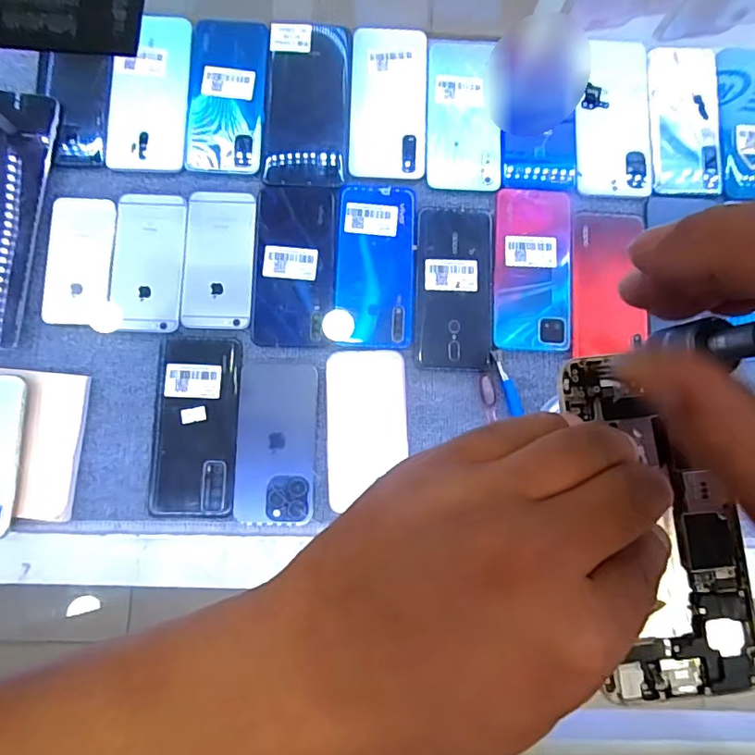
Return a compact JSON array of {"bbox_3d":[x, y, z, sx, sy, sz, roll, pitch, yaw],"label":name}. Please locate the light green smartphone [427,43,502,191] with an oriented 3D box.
[{"bbox_3d":[0.087,-0.267,0.527,0.073,0.004,0.160,1,83,-1],"label":"light green smartphone"}]

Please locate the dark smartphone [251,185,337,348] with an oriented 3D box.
[{"bbox_3d":[-0.080,-0.108,0.503,0.077,0.004,0.156,2,83,-1],"label":"dark smartphone"}]

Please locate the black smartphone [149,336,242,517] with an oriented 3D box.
[{"bbox_3d":[-0.166,0.044,0.482,0.075,0.008,0.162,2,83,-1],"label":"black smartphone"}]

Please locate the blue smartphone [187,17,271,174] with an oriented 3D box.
[{"bbox_3d":[-0.150,-0.283,0.521,0.073,0.004,0.160,2,83,-1],"label":"blue smartphone"}]

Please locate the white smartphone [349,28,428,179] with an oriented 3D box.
[{"bbox_3d":[0.011,-0.277,0.528,0.075,0.006,0.157,2,83,-1],"label":"white smartphone"}]

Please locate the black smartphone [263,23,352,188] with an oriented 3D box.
[{"bbox_3d":[-0.070,-0.273,0.525,0.081,0.009,0.168,2,83,-1],"label":"black smartphone"}]

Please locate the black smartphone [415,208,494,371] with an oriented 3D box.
[{"bbox_3d":[0.075,-0.089,0.506,0.074,0.005,0.162,2,83,-1],"label":"black smartphone"}]

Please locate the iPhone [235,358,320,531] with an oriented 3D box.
[{"bbox_3d":[-0.093,0.059,0.481,0.070,0.005,0.145,1,83,-1],"label":"iPhone"}]

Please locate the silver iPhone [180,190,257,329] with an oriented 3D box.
[{"bbox_3d":[-0.153,-0.114,0.505,0.066,0.005,0.136,2,83,-1],"label":"silver iPhone"}]

